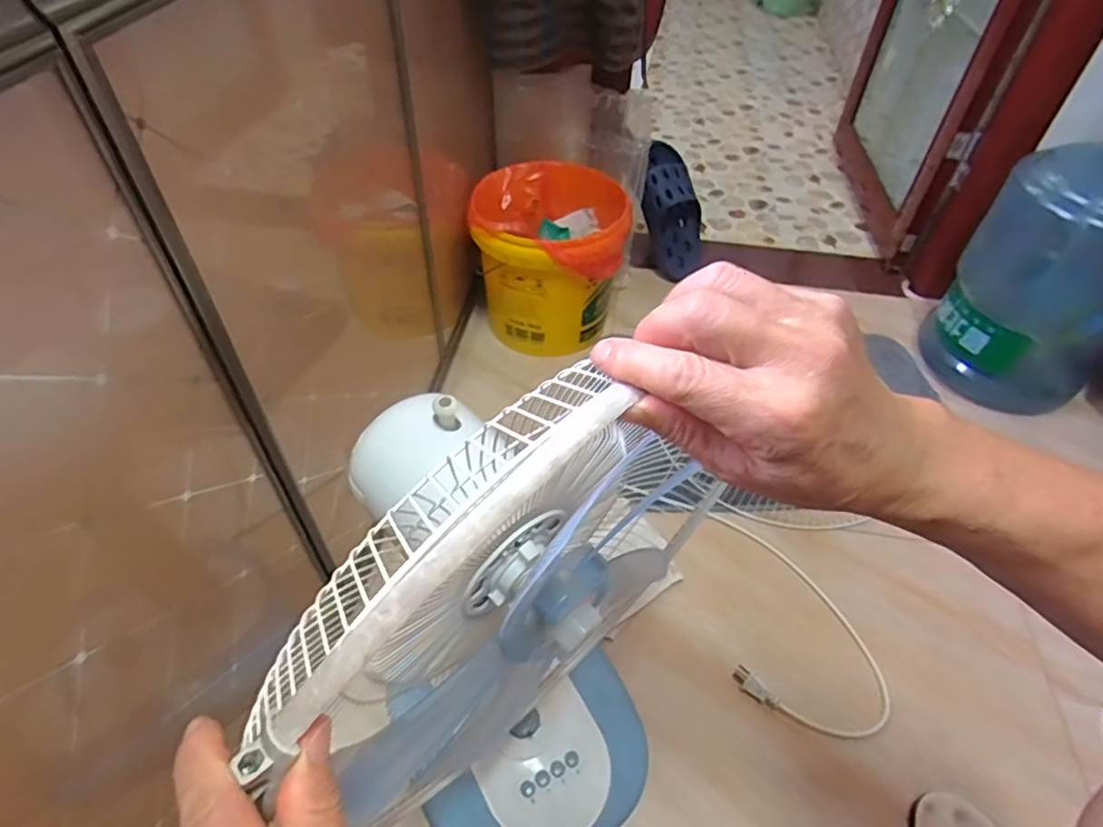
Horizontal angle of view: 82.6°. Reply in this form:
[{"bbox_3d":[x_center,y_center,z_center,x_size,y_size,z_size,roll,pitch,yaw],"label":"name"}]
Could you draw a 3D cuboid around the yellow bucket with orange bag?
[{"bbox_3d":[0.000,-0.275,1.124,0.254,0.244,0.239,-1,49,1],"label":"yellow bucket with orange bag"}]

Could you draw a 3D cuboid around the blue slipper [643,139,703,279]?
[{"bbox_3d":[0.241,-0.399,1.260,0.118,0.273,0.067,-23,24,-18],"label":"blue slipper"}]

